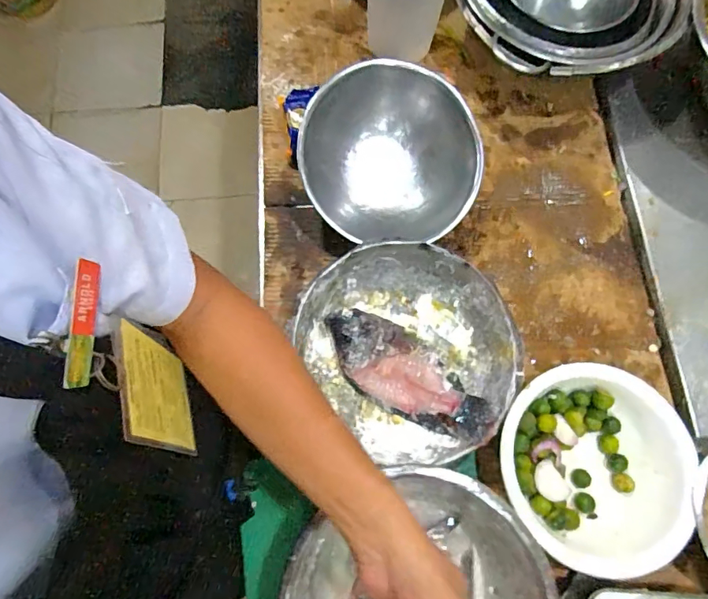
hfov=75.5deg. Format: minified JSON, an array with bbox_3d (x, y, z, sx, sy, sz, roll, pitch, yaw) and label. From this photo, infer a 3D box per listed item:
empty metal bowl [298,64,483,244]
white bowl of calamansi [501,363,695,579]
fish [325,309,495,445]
[{"bbox_3d":[0.043,-0.189,0.649,0.220,0.130,0.230,0,74,-1],"label":"empty metal bowl"},{"bbox_3d":[0.289,0.207,0.569,0.203,0.078,0.219,0,74,-1],"label":"white bowl of calamansi"},{"bbox_3d":[0.065,0.096,0.594,0.239,0.064,0.105,40,77,10],"label":"fish"}]

